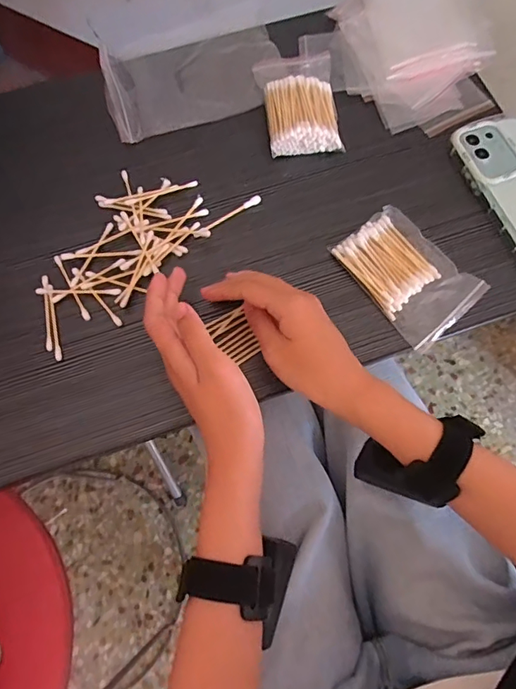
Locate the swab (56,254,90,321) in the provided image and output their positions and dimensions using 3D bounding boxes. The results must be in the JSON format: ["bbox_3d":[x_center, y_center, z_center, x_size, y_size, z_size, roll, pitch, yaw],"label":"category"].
[{"bbox_3d":[-0.160,-0.049,0.409,0.006,0.005,0.068,-29,73,-9],"label":"swab"}]

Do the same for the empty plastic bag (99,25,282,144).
[{"bbox_3d":[-0.065,-0.264,0.476,0.172,0.013,0.103,-12,71,-3],"label":"empty plastic bag"}]

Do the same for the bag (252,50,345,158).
[{"bbox_3d":[0.039,-0.235,0.458,0.070,0.026,0.111,-7,71,-2],"label":"bag"}]

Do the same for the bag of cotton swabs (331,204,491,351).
[{"bbox_3d":[0.125,-0.060,0.404,0.074,0.019,0.115,-38,75,-11],"label":"bag of cotton swabs"}]

